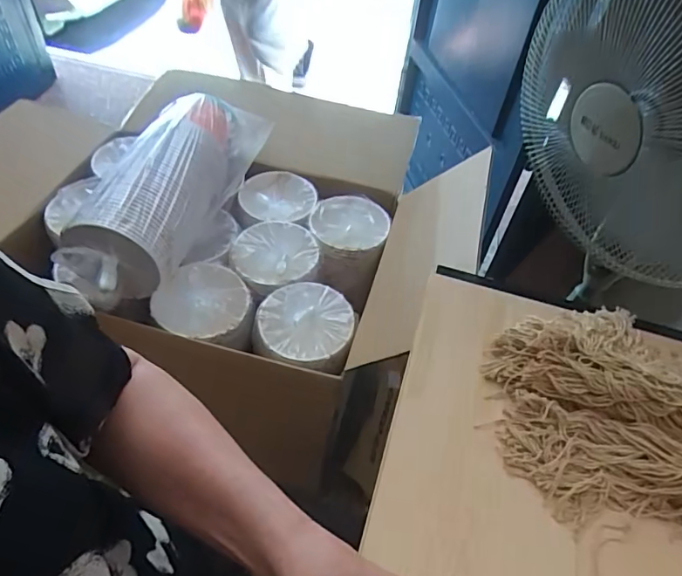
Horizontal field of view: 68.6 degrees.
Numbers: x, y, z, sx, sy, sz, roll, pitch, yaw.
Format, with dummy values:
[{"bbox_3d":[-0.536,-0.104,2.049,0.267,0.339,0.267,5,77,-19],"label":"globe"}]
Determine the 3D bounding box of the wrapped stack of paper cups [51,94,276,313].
[{"bbox_3d":[-0.312,-0.206,0.936,0.195,0.168,0.496,13,50,5],"label":"wrapped stack of paper cups"}]

